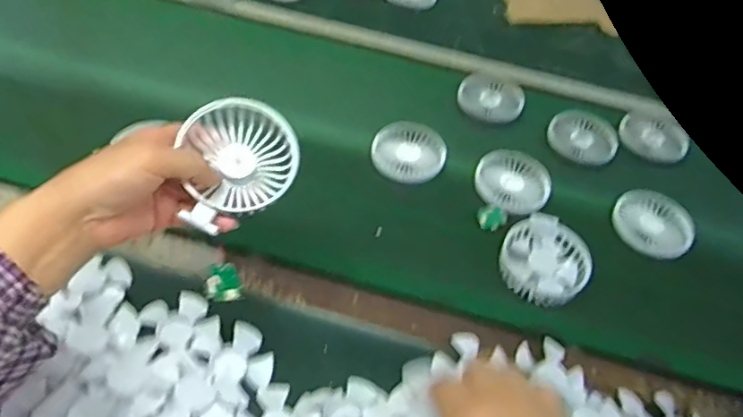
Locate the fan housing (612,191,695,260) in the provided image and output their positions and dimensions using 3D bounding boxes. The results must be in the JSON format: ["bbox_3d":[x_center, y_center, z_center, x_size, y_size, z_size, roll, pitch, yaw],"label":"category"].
[{"bbox_3d":[0.325,0.017,0.645,0.085,0.024,0.088,-35,61,-30],"label":"fan housing"}]

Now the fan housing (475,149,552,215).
[{"bbox_3d":[0.168,-0.030,0.667,0.086,0.020,0.105,28,53,17],"label":"fan housing"}]

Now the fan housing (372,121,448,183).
[{"bbox_3d":[0.046,-0.072,0.677,0.086,0.023,0.096,9,50,1],"label":"fan housing"}]

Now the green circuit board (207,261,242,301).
[{"bbox_3d":[-0.107,0.053,0.403,0.023,0.008,0.030,-10,52,-14],"label":"green circuit board"}]

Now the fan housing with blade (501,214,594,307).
[{"bbox_3d":[0.180,0.057,0.585,0.088,0.033,0.094,3,50,-3],"label":"fan housing with blade"}]

